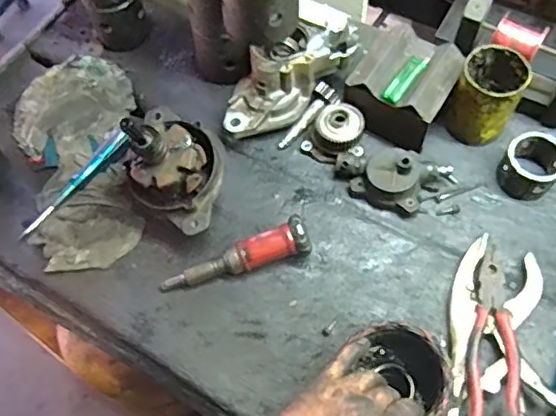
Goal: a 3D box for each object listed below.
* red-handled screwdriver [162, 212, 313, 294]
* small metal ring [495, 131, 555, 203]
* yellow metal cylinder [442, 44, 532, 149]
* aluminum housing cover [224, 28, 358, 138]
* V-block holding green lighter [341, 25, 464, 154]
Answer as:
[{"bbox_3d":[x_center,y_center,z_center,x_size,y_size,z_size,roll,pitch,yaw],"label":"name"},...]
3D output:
[{"bbox_3d":[-0.051,0.064,0.707,0.186,0.032,0.039,-21,61,8],"label":"red-handled screwdriver"},{"bbox_3d":[0.318,-0.055,0.729,0.071,0.052,0.074,35,68,20],"label":"small metal ring"},{"bbox_3d":[0.262,-0.139,0.741,0.077,0.116,0.071,24,65,16],"label":"yellow metal cylinder"},{"bbox_3d":[0.006,-0.179,0.774,0.205,0.079,0.088,-38,64,4],"label":"aluminum housing cover"},{"bbox_3d":[0.164,-0.163,0.763,0.123,0.072,0.129,30,67,18],"label":"V-block holding green lighter"}]

